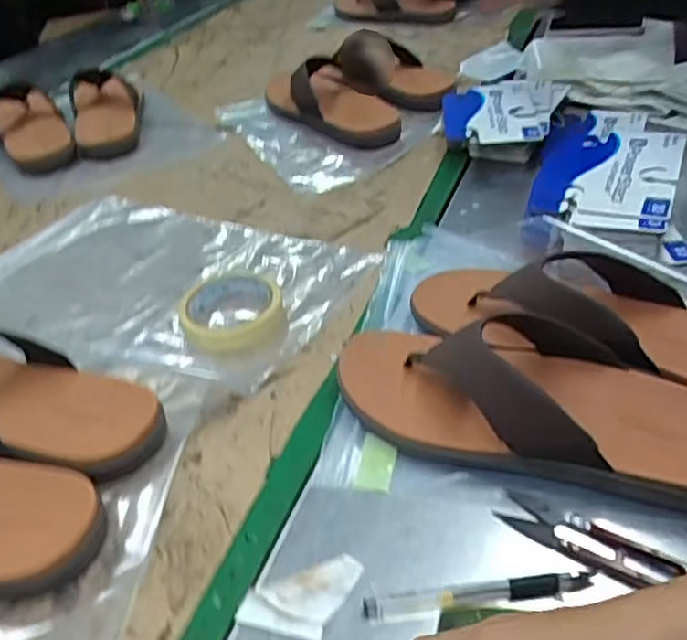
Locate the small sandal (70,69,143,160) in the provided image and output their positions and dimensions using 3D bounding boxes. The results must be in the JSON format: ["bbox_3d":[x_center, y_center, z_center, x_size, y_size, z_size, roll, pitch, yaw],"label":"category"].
[{"bbox_3d":[-0.370,-0.329,1.067,0.106,0.066,0.251,-16,37,-11],"label":"small sandal"}]

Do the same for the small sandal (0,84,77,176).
[{"bbox_3d":[-0.486,-0.297,1.054,0.097,0.058,0.276,-23,39,-20],"label":"small sandal"}]

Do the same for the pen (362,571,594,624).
[{"bbox_3d":[0.076,0.157,0.392,0.130,0.005,0.010,-7,37,0],"label":"pen"}]

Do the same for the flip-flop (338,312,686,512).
[{"bbox_3d":[0.133,0.050,0.472,0.286,0.068,0.110,10,40,22],"label":"flip-flop"}]

